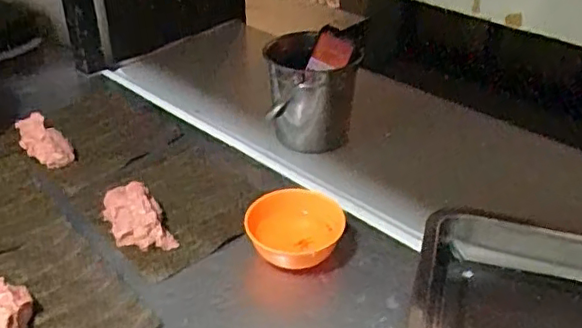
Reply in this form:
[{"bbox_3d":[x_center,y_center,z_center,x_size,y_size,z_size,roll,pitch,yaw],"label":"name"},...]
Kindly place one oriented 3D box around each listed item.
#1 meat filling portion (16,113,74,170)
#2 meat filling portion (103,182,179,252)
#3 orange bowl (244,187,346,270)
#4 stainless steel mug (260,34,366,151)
[{"bbox_3d":[-0.349,-0.032,0.853,0.048,0.034,0.119,-26,43,-33],"label":"meat filling portion"},{"bbox_3d":[-0.186,0.059,0.716,0.059,0.036,0.126,-19,39,-26],"label":"meat filling portion"},{"bbox_3d":[0.007,0.079,0.670,0.109,0.055,0.098,-3,35,-5],"label":"orange bowl"},{"bbox_3d":[0.028,-0.099,0.862,0.126,0.134,0.102,2,35,1],"label":"stainless steel mug"}]

